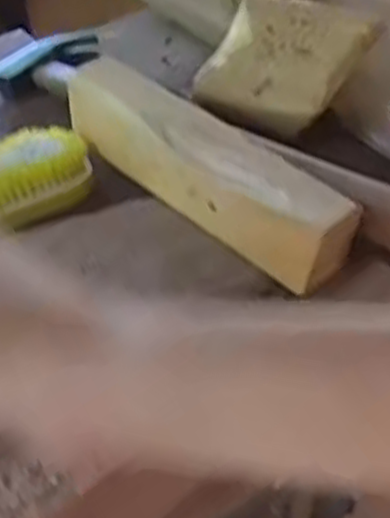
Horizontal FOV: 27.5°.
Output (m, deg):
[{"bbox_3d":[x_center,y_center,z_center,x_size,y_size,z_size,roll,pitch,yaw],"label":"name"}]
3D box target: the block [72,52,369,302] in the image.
[{"bbox_3d":[0.001,-0.060,0.497,0.214,0.052,0.036,36,52,28],"label":"block"}]

